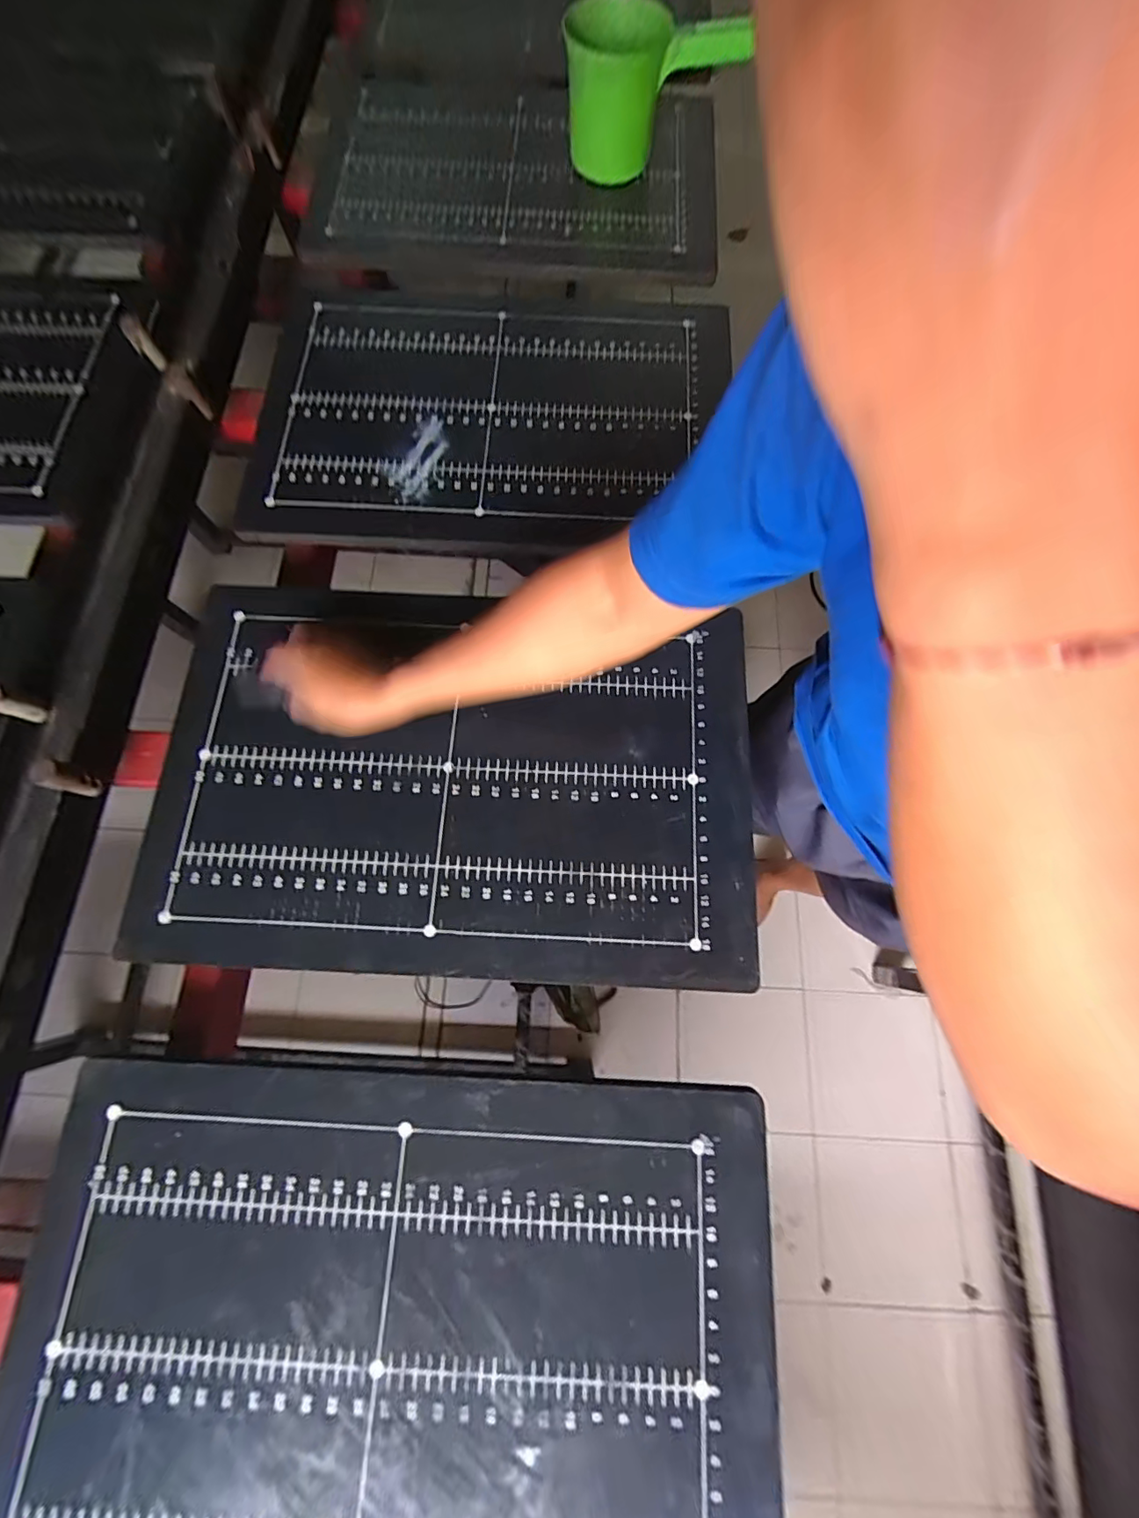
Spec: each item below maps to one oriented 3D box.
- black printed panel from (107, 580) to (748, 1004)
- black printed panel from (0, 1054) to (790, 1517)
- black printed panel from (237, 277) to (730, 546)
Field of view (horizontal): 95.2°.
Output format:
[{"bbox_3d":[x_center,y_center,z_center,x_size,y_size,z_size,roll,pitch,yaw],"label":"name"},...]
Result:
[{"bbox_3d":[-0.126,0.007,0.537,0.604,0.023,0.393,2,74,1],"label":"black printed panel"},{"bbox_3d":[-0.136,0.464,0.400,0.583,0.017,0.394,1,74,1],"label":"black printed panel"},{"bbox_3d":[-0.114,-0.447,0.657,0.583,0.015,0.406,6,74,2],"label":"black printed panel"}]

